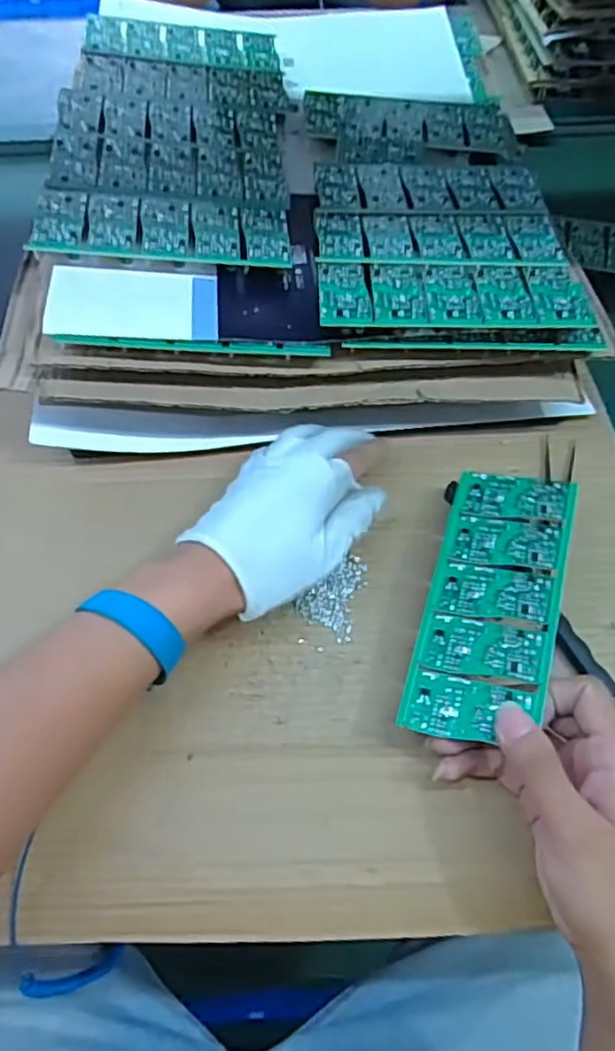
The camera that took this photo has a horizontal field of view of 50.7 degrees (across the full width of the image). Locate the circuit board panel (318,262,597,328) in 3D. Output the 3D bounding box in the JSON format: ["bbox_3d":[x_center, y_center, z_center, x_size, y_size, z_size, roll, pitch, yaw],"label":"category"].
[{"bbox_3d":[0.098,-0.157,0.438,0.177,0.007,0.060,-1,59,0],"label":"circuit board panel"}]

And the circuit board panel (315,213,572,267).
[{"bbox_3d":[0.096,-0.210,0.473,0.175,0.010,0.065,-2,59,-1],"label":"circuit board panel"}]

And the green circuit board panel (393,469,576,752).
[{"bbox_3d":[0.110,0.040,0.384,0.072,0.004,0.172,8,59,23],"label":"green circuit board panel"}]

